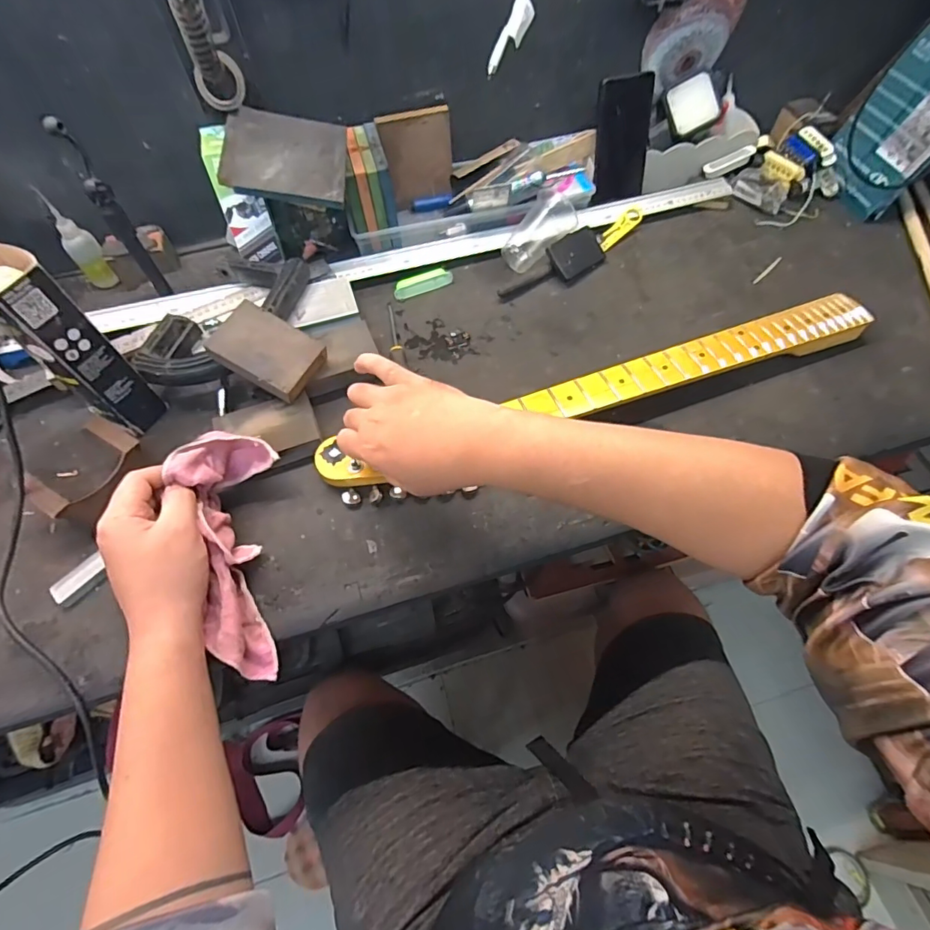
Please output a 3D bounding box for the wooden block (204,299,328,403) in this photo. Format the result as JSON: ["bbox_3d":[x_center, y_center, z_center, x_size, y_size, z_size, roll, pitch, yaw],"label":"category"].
[{"bbox_3d":[-0.208,-0.121,0.509,0.102,0.020,0.073,31,65,0],"label":"wooden block"}]

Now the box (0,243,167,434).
[{"bbox_3d":[-0.379,-0.111,0.469,0.075,0.181,0.057,37,67,20],"label":"box"}]

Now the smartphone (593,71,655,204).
[{"bbox_3d":[0.217,-0.440,0.657,0.077,0.143,0.010,-18,47,-8],"label":"smartphone"}]

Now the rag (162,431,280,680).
[{"bbox_3d":[-0.205,0.078,0.441,0.082,0.050,0.220,-13,75,-6],"label":"rag"}]

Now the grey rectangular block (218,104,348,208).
[{"bbox_3d":[-0.205,-0.352,0.551,0.132,0.015,0.099,1,82,-10],"label":"grey rectangular block"}]

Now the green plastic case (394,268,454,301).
[{"bbox_3d":[-0.056,-0.241,0.641,0.081,0.009,0.029,-24,61,-12],"label":"green plastic case"}]

